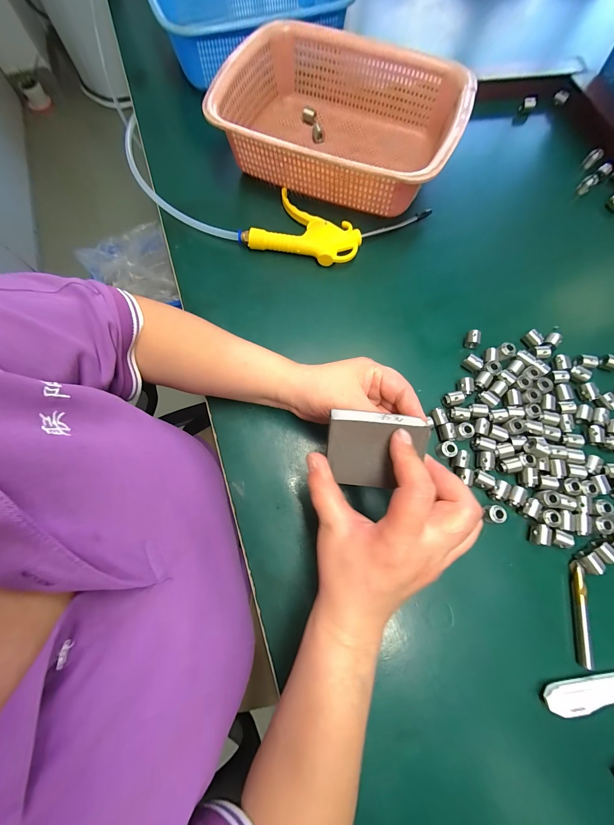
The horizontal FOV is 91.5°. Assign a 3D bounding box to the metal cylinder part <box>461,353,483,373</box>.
[{"bbox_3d":[0.184,-0.054,0.331,0.013,0.014,0.018,-41,77,-9],"label":"metal cylinder part"}]

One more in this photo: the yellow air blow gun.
[{"bbox_3d":[0.035,-0.232,0.378,0.213,0.022,0.101,13,75,5],"label":"yellow air blow gun"}]

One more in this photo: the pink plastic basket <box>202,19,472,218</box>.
[{"bbox_3d":[0.045,-0.370,0.389,0.288,0.078,0.219,23,76,8],"label":"pink plastic basket"}]

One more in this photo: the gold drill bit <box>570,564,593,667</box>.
[{"bbox_3d":[0.242,0.178,0.264,0.009,0.011,0.081,6,74,3],"label":"gold drill bit"}]

